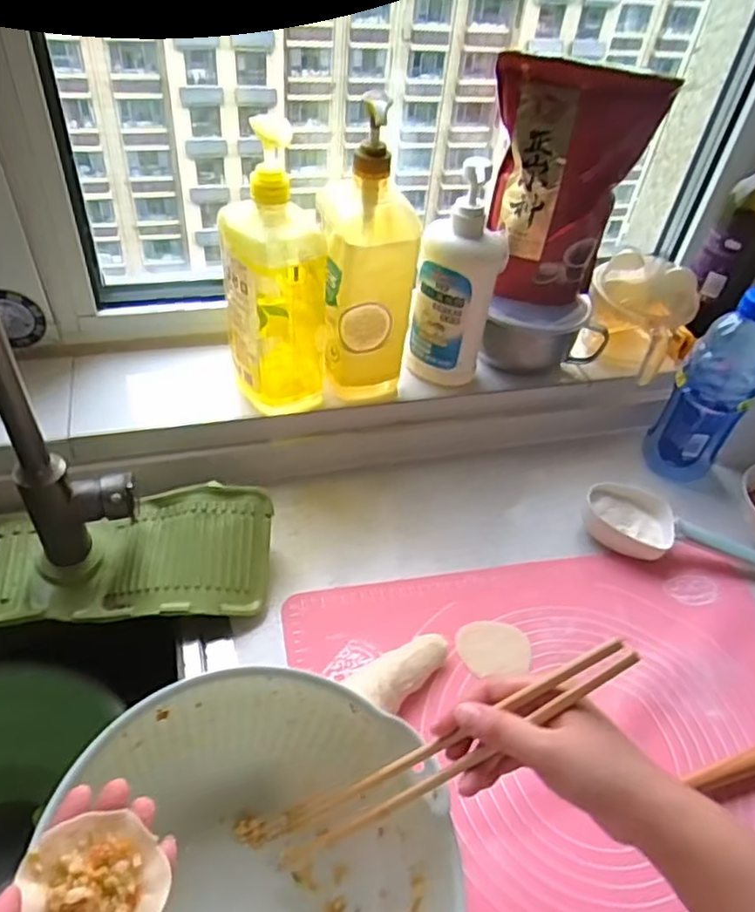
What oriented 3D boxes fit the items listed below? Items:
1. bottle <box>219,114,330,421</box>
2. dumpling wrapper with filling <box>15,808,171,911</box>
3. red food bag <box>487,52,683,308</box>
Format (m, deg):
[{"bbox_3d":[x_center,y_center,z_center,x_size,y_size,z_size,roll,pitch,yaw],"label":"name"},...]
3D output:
[{"bbox_3d":[-0.097,-0.167,0.648,0.101,0.280,0.078,-4,46,-12],"label":"bottle"},{"bbox_3d":[-0.140,0.214,0.331,0.059,0.015,0.062,-21,51,-26],"label":"dumpling wrapper with filling"},{"bbox_3d":[0.185,-0.273,0.701,0.151,0.237,0.045,9,45,1],"label":"red food bag"}]

